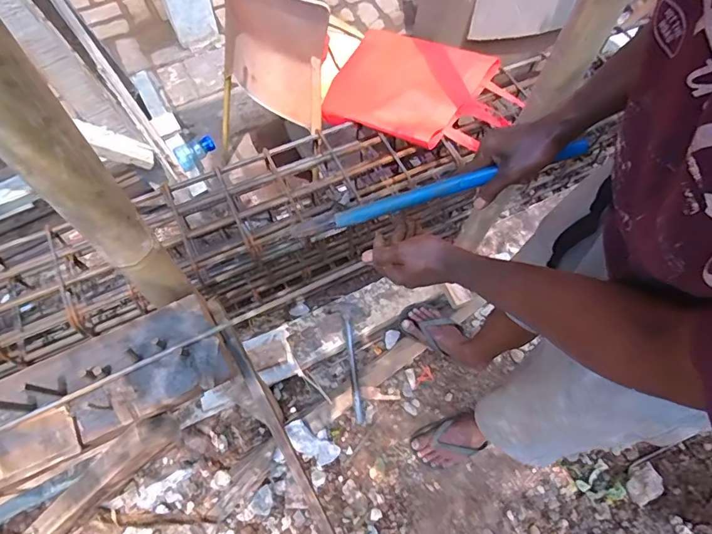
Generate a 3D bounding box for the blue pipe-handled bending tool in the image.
[{"bbox_3d":[0.108,-0.102,0.640,0.403,0.020,0.022,-16,67,5],"label":"blue pipe-handled bending tool"}]

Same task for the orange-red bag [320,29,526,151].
[{"bbox_3d":[0.168,-0.443,1.178,0.441,0.064,0.337,22,67,8],"label":"orange-red bag"}]

